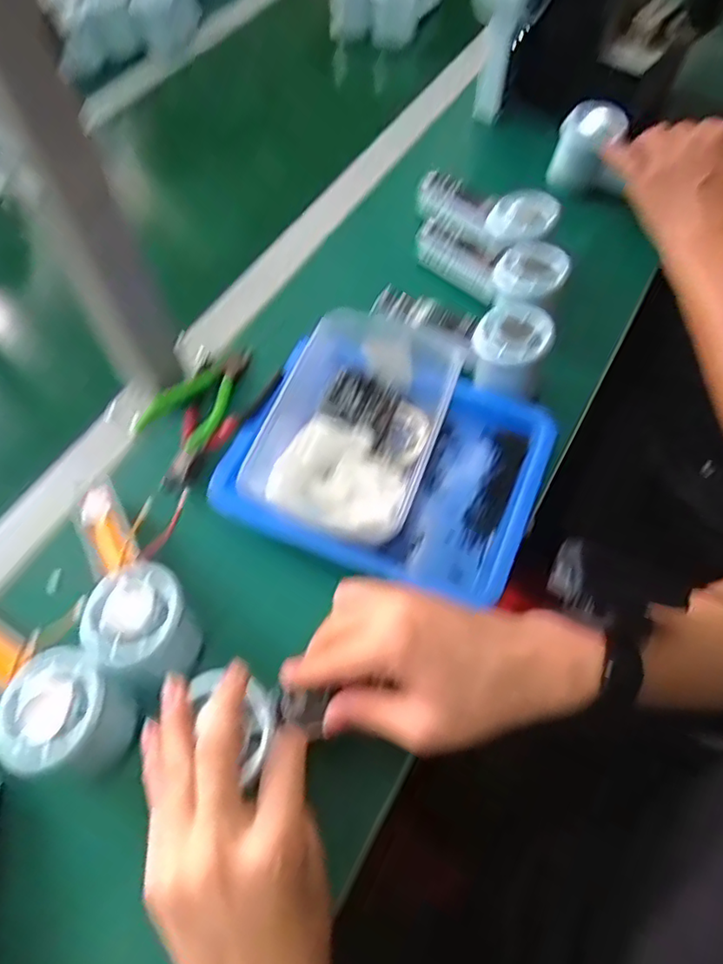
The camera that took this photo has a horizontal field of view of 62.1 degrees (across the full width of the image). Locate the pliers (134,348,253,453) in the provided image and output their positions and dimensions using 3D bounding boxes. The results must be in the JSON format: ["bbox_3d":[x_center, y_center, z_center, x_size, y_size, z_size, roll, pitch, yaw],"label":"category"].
[{"bbox_3d":[-0.128,-0.073,0.485,0.053,0.027,0.111,18,61,12],"label":"pliers"}]

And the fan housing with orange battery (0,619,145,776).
[{"bbox_3d":[-0.208,0.119,0.354,0.158,0.045,0.062,19,62,13],"label":"fan housing with orange battery"}]

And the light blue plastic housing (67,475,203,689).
[{"bbox_3d":[-0.155,0.067,0.393,0.060,0.056,0.166,-31,49,-16],"label":"light blue plastic housing"}]

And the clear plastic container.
[{"bbox_3d":[-0.006,-0.039,0.448,0.128,0.057,0.175,19,62,13],"label":"clear plastic container"}]

